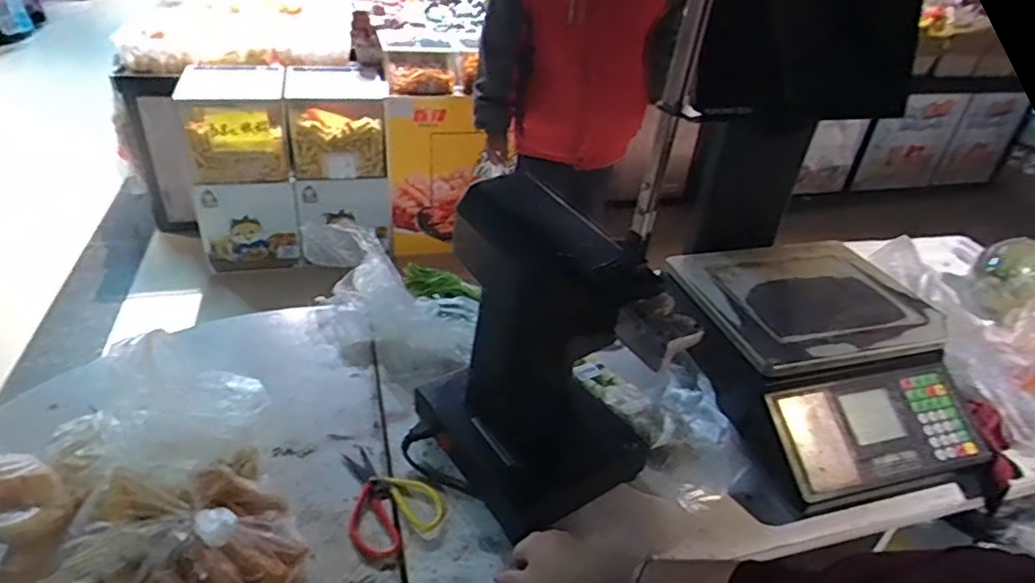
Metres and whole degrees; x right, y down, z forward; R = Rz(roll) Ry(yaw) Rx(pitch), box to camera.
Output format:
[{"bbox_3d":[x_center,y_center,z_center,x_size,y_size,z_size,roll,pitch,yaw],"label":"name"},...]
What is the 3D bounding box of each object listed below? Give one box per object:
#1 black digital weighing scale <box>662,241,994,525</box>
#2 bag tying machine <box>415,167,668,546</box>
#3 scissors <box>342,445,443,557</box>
[{"bbox_3d":[0.456,0.103,0.974,0.361,0.163,0.438,-4,36,-13],"label":"black digital weighing scale"},{"bbox_3d":[0.030,0.069,0.773,0.203,0.365,0.259,-19,42,-32],"label":"bag tying machine"},{"bbox_3d":[-0.180,0.268,0.817,0.120,0.009,0.165,-23,44,-35],"label":"scissors"}]

